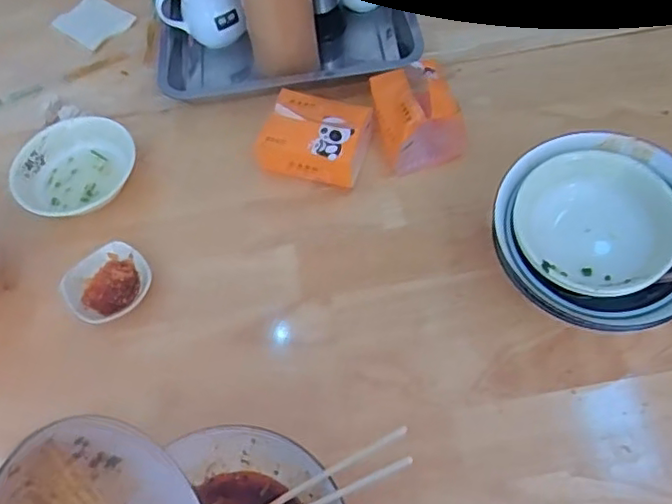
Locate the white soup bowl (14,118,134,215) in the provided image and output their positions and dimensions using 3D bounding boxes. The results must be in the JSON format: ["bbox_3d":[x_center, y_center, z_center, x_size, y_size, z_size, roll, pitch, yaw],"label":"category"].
[{"bbox_3d":[-0.326,-0.105,0.767,0.145,0.046,0.137,-2,59,4],"label":"white soup bowl"}]

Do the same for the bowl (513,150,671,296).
[{"bbox_3d":[0.247,-0.025,0.594,0.141,0.047,0.142,-3,59,5],"label":"bowl"}]

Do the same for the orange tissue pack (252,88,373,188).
[{"bbox_3d":[-0.028,-0.139,0.745,0.122,0.069,0.103,12,61,12],"label":"orange tissue pack"}]

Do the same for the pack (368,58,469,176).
[{"bbox_3d":[0.097,-0.168,0.751,0.098,0.068,0.119,-16,59,-5],"label":"pack"}]

